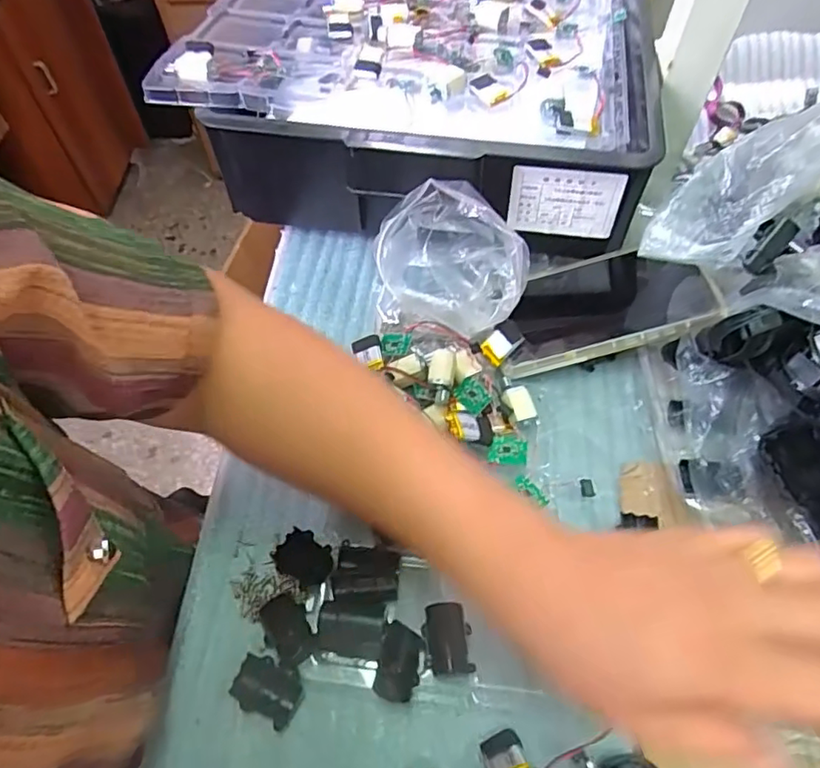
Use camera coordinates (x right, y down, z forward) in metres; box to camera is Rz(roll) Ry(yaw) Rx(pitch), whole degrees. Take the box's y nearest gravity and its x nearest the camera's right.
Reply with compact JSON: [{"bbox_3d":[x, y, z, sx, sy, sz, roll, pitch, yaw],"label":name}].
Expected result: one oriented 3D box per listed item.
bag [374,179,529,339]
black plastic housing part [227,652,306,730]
[{"bbox_3d":[0.028,-0.082,0.426,0.103,0.098,0.080,3,58,3],"label":"bag"},{"bbox_3d":[-0.079,0.171,0.326,0.039,0.015,0.029,25,62,16],"label":"black plastic housing part"}]

